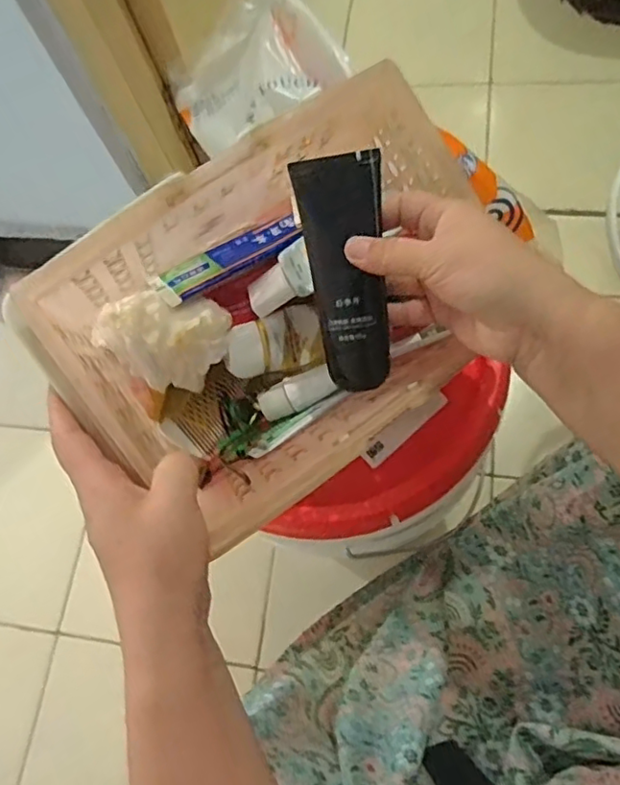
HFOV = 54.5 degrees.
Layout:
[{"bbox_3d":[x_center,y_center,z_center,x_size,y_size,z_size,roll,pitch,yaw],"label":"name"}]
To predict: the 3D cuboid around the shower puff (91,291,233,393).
[{"bbox_3d":[-0.098,-0.035,0.413,0.086,0.058,0.048,-10,62,-9],"label":"shower puff"}]

